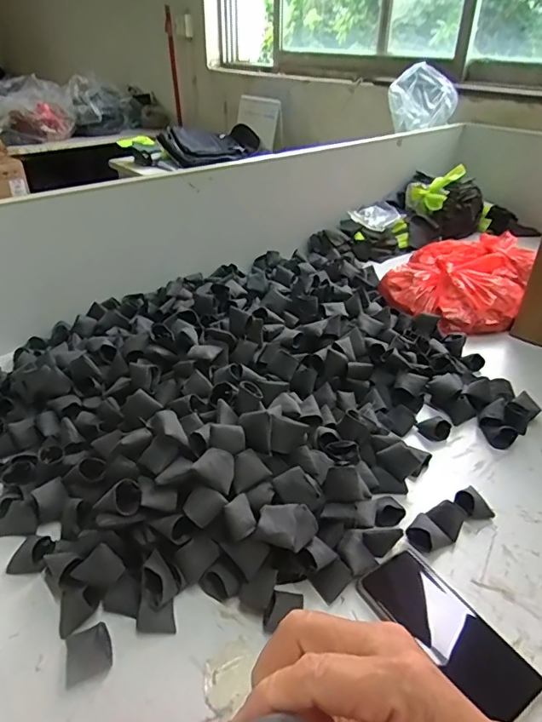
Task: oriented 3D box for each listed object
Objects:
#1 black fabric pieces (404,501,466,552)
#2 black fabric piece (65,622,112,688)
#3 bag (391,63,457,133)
[{"bbox_3d":[0.180,0.181,0.539,0.043,0.026,0.064,28,43,34],"label":"black fabric pieces"},{"bbox_3d":[-0.162,0.258,0.437,0.039,0.012,0.043,-12,36,-17],"label":"black fabric piece"},{"bbox_3d":[0.405,-0.697,1.316,0.087,0.158,0.173,-21,38,-28],"label":"bag"}]

